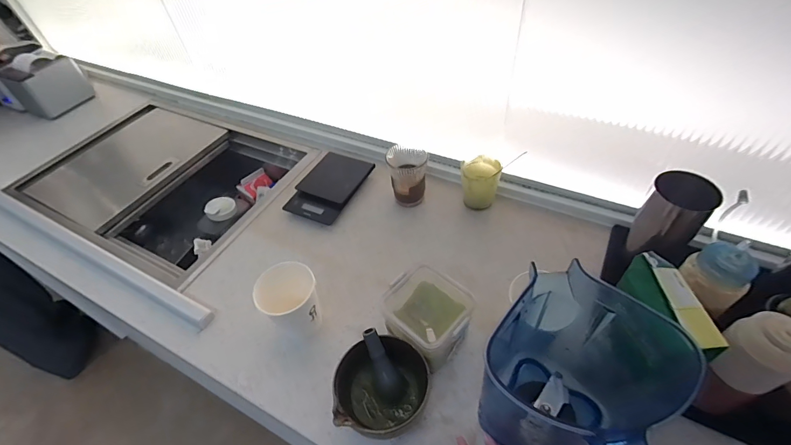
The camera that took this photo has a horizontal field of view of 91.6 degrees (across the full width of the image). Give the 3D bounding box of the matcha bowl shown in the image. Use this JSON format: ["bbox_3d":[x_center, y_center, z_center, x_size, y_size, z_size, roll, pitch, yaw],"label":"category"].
[{"bbox_3d":[-0.016,0.225,0.523,0.118,0.072,0.125,-3,49,3],"label":"matcha bowl"}]

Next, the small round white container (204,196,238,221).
[{"bbox_3d":[-0.422,-0.036,0.927,0.067,0.023,0.070,-3,49,3],"label":"small round white container"}]

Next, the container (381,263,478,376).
[{"bbox_3d":[0.051,0.139,0.566,0.111,0.105,0.108,32,59,29],"label":"container"}]

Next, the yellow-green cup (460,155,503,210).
[{"bbox_3d":[0.166,-0.073,0.762,0.073,0.106,0.070,-3,49,3],"label":"yellow-green cup"}]

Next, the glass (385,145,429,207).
[{"bbox_3d":[0.027,-0.091,0.778,0.079,0.108,0.077,0,49,6],"label":"glass"}]

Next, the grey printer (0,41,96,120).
[{"bbox_3d":[-1.071,-0.426,1.149,0.251,0.154,0.168,17,53,19],"label":"grey printer"}]

